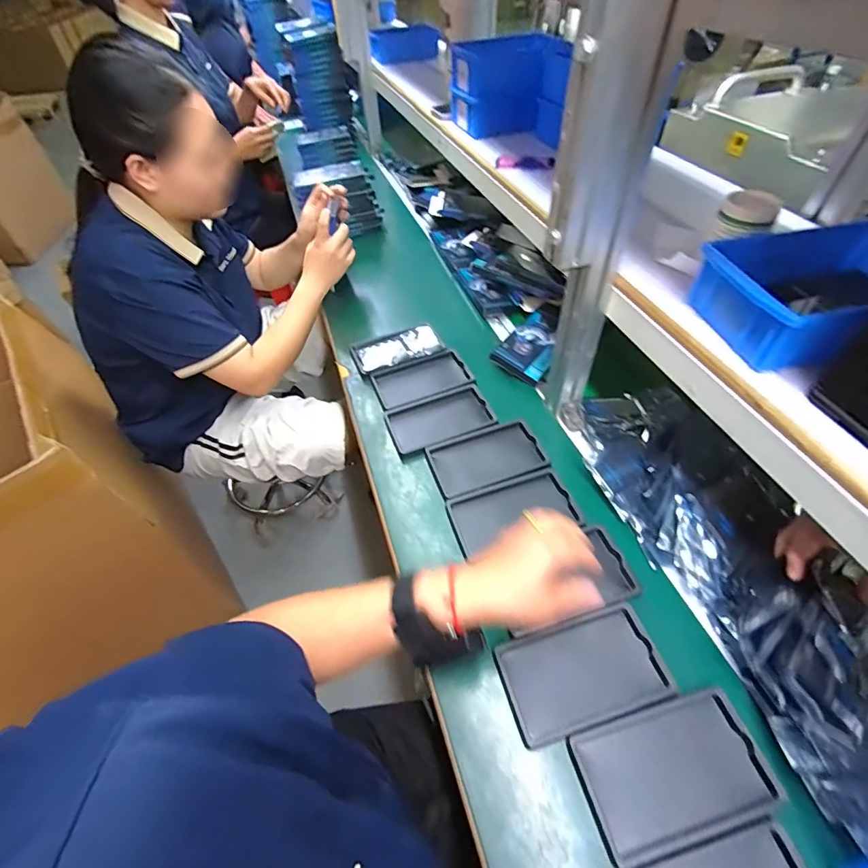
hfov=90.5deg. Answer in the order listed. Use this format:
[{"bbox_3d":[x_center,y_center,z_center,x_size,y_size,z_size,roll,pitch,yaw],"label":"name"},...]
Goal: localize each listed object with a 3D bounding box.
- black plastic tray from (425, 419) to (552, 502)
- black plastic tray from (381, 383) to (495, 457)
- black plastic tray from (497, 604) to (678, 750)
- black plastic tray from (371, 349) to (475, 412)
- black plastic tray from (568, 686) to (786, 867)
[{"bbox_3d":[0.075,0.034,0.627,0.158,0.019,0.100,-16,52,-12],"label":"black plastic tray"},{"bbox_3d":[0.007,-0.025,0.679,0.159,0.016,0.101,-17,52,-12],"label":"black plastic tray"},{"bbox_3d":[0.152,0.244,0.445,0.160,0.017,0.095,-14,52,-10],"label":"black plastic tray"},{"bbox_3d":[-0.022,-0.096,0.739,0.157,0.015,0.098,-16,52,-11],"label":"black plastic tray"},{"bbox_3d":[0.216,0.304,0.389,0.158,0.017,0.097,-12,51,-9],"label":"black plastic tray"}]

